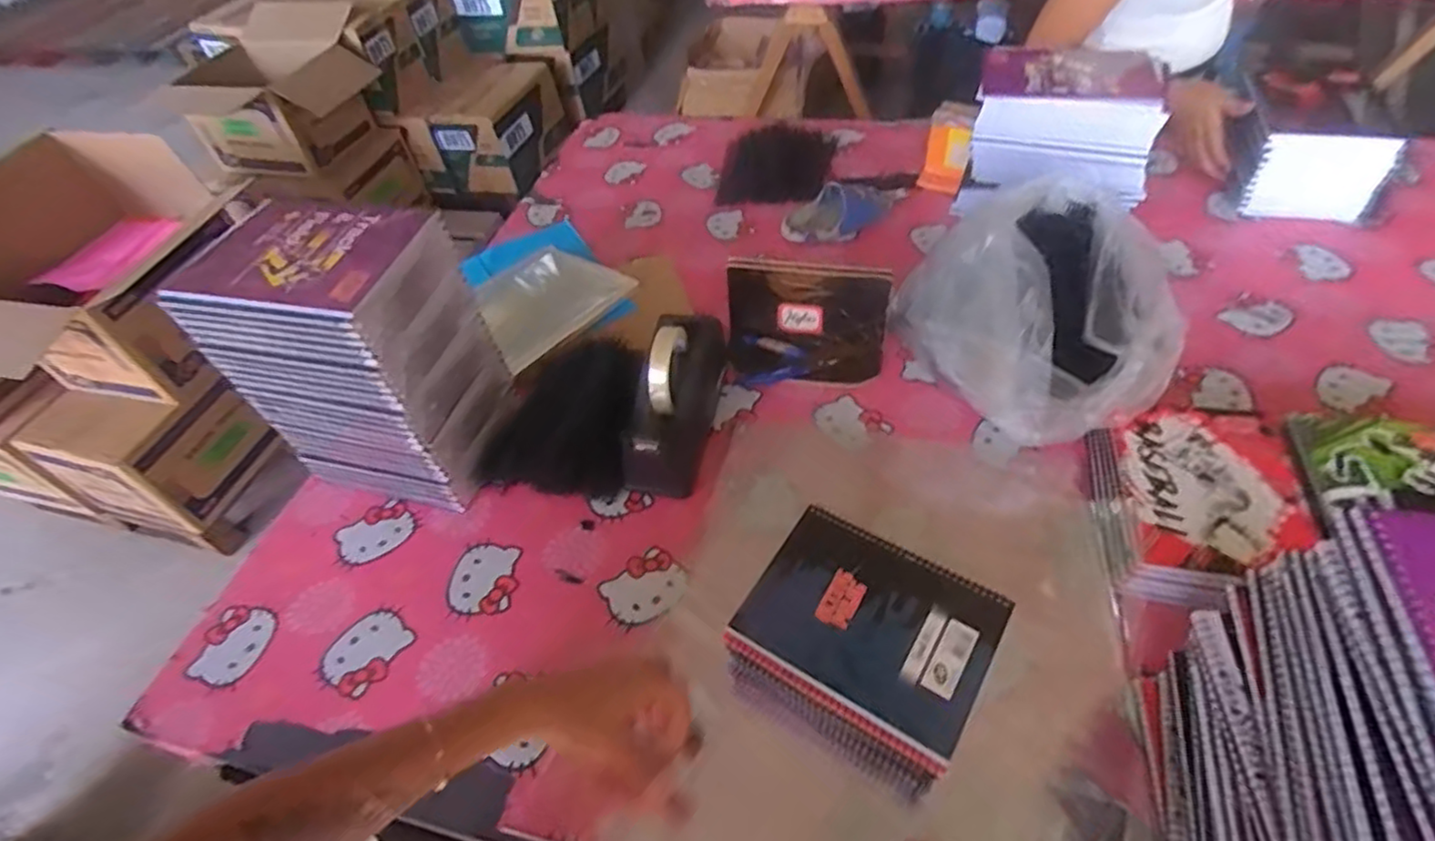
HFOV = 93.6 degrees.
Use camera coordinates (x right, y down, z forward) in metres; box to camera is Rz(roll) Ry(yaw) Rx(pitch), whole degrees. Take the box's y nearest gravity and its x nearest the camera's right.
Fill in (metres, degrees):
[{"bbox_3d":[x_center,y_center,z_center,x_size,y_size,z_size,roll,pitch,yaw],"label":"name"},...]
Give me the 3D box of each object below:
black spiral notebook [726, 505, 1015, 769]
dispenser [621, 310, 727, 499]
[{"bbox_3d":[0.129,0.166,0.570,0.193,0.013,0.148,24,55,25],"label":"black spiral notebook"},{"bbox_3d":[-0.047,-0.032,0.765,0.078,0.133,0.200,8,50,13],"label":"dispenser"}]

